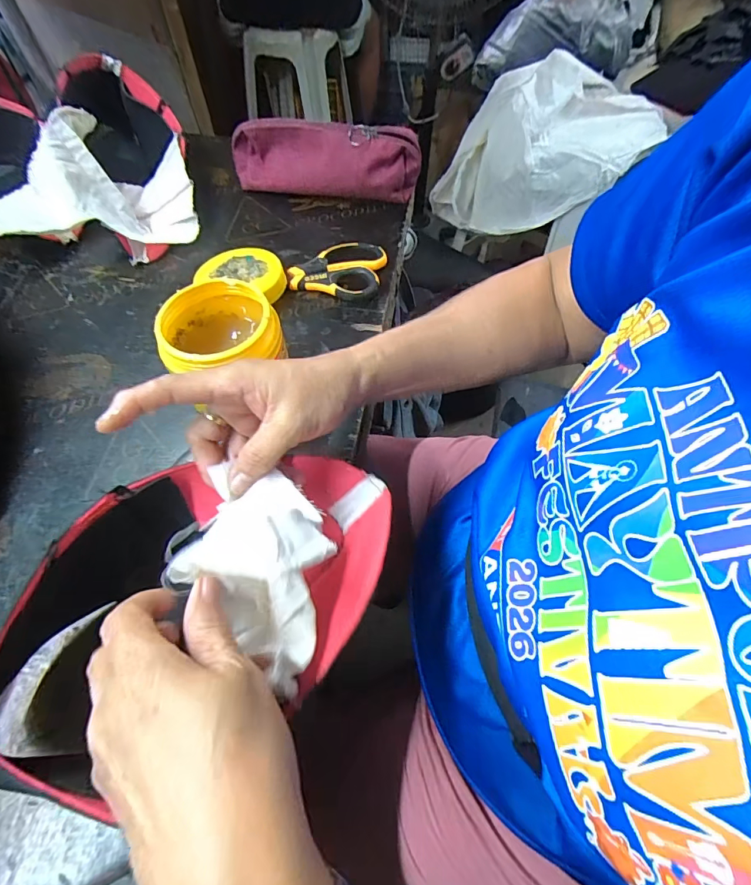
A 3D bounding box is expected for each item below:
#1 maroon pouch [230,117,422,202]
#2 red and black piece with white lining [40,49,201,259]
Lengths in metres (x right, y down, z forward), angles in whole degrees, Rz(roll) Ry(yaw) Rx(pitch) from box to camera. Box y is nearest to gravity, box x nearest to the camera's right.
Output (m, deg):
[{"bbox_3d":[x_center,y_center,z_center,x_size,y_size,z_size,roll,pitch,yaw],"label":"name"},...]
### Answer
[{"bbox_3d":[-0.063,-0.344,0.535,0.230,0.075,0.051,10,60,8],"label":"maroon pouch"},{"bbox_3d":[-0.286,-0.344,0.512,0.112,0.109,0.267,-20,61,-10],"label":"red and black piece with white lining"}]

